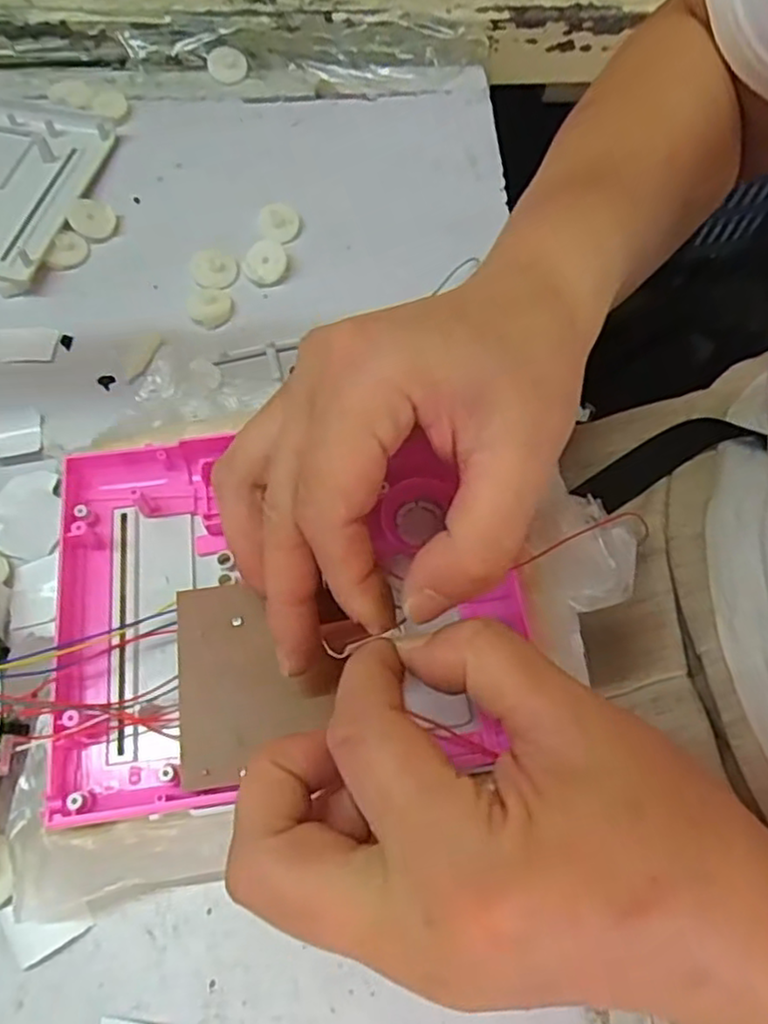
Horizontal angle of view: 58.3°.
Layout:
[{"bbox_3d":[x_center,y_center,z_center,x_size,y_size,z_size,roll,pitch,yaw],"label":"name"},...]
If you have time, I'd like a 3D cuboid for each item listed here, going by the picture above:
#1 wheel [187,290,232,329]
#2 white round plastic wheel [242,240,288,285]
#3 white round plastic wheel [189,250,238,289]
[{"bbox_3d":[-0.087,-0.103,0.346,0.021,0.004,0.022,1,66,-2],"label":"wheel"},{"bbox_3d":[-0.062,-0.130,0.358,0.023,0.008,0.022,1,66,-2],"label":"white round plastic wheel"},{"bbox_3d":[-0.088,-0.127,0.357,0.023,0.004,0.028,-17,68,-10],"label":"white round plastic wheel"}]

